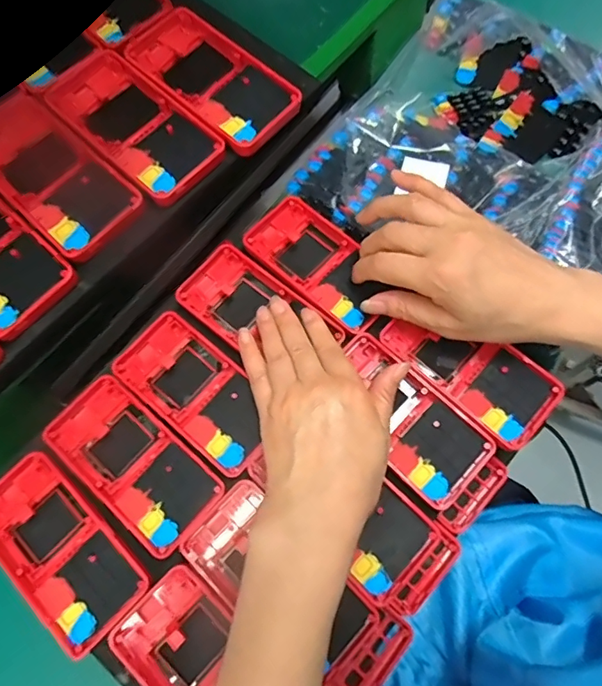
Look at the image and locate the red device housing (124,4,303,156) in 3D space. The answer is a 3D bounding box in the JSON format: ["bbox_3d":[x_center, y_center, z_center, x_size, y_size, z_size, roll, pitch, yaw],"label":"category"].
[{"bbox_3d":[-0.068,-0.190,0.352,0.134,0.018,0.064,40,77,15],"label":"red device housing"}]

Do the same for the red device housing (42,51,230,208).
[{"bbox_3d":[-0.115,-0.152,0.342,0.134,0.010,0.061,42,77,15],"label":"red device housing"}]

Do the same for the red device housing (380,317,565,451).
[{"bbox_3d":[0.122,0.017,0.358,0.119,0.017,0.061,43,77,16],"label":"red device housing"}]

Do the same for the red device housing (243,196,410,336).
[{"bbox_3d":[0.016,-0.063,0.393,0.123,0.018,0.064,41,77,15],"label":"red device housing"}]

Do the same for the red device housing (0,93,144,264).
[{"bbox_3d":[-0.171,-0.117,0.336,0.141,0.014,0.065,42,77,15],"label":"red device housing"}]

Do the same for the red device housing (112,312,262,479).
[{"bbox_3d":[-0.075,0.035,0.361,0.123,0.025,0.062,38,76,15],"label":"red device housing"}]

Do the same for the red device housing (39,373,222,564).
[{"bbox_3d":[-0.115,0.079,0.338,0.126,0.011,0.062,39,77,15],"label":"red device housing"}]

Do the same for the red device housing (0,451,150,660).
[{"bbox_3d":[-0.159,0.133,0.324,0.124,0.013,0.062,41,77,15],"label":"red device housing"}]

